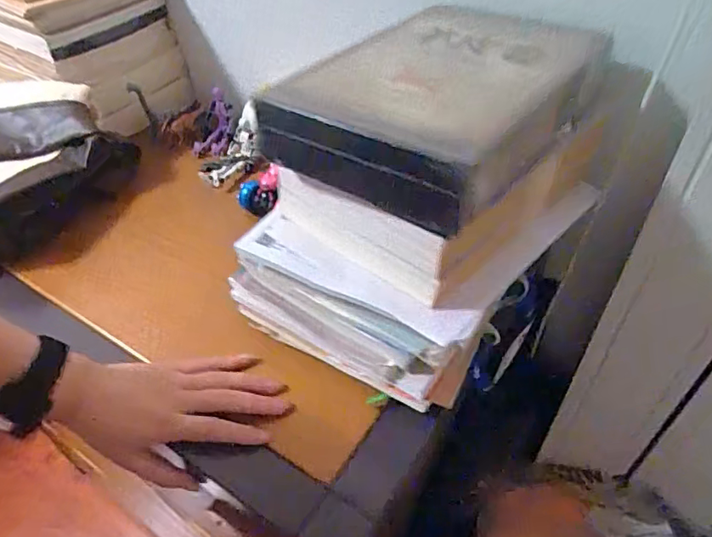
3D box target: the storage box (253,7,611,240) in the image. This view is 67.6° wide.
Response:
[{"bbox_3d":[0.062,-0.128,0.403,0.162,0.061,0.213,29,52,28],"label":"storage box"}]

